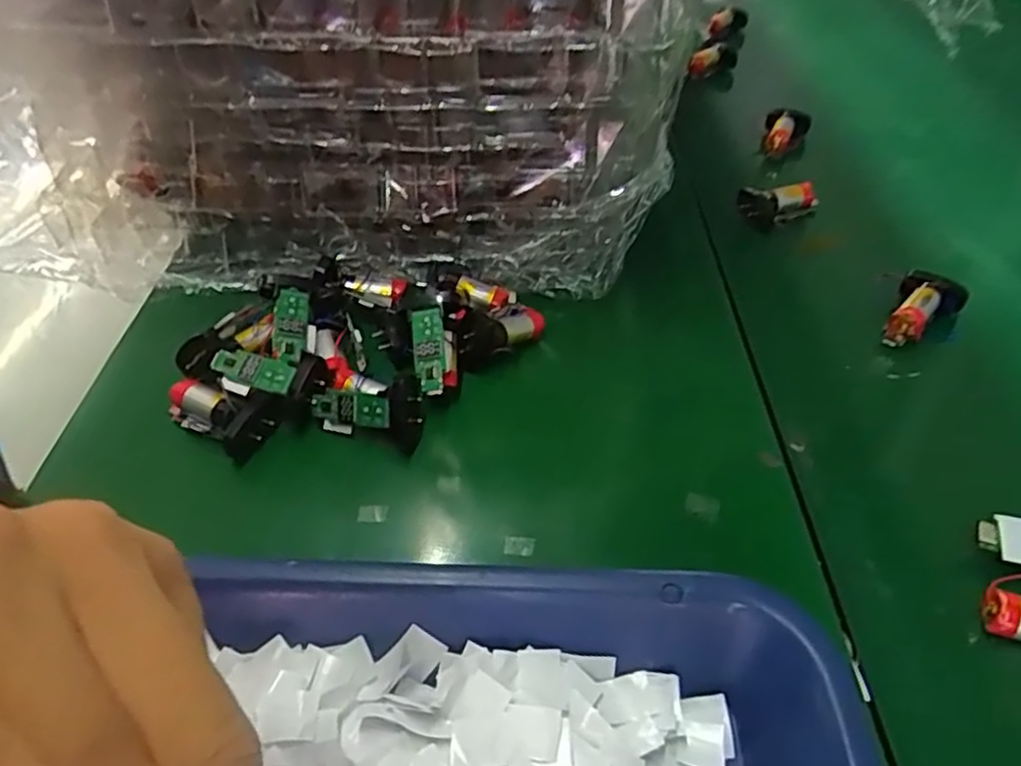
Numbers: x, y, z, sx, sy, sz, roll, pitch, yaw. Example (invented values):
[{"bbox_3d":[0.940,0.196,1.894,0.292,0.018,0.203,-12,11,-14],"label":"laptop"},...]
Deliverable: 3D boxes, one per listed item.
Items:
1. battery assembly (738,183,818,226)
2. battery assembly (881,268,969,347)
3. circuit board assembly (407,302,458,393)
[{"bbox_3d":[0.181,-0.120,0.472,0.050,0.028,0.021,-8,45,-4],"label":"battery assembly"},{"bbox_3d":[0.227,-0.038,0.384,0.032,0.029,0.053,26,52,27],"label":"battery assembly"},{"bbox_3d":[-0.038,-0.016,0.343,0.021,0.012,0.044,-9,75,-13],"label":"circuit board assembly"}]

